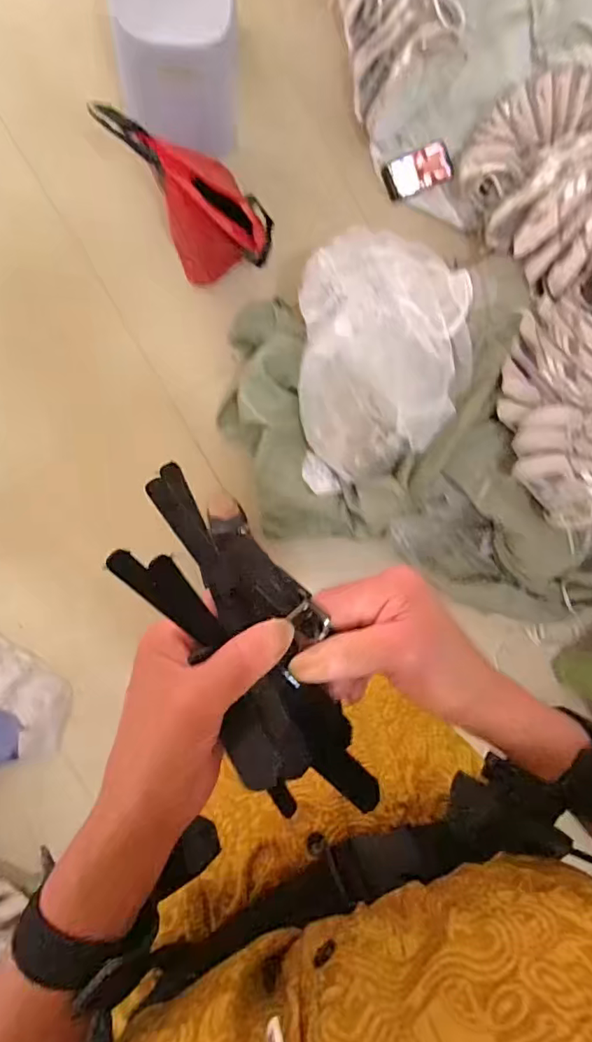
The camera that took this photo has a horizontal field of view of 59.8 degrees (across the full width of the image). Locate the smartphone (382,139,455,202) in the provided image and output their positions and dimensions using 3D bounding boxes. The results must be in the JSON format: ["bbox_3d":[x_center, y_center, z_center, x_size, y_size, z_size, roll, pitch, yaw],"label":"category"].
[{"bbox_3d":[0.283,-0.807,1.188,0.160,0.014,0.081,-24,122,-1],"label":"smartphone"}]

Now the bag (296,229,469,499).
[{"bbox_3d":[0.173,-0.288,1.009,0.337,0.223,0.398,-9,93,-8],"label":"bag"}]

